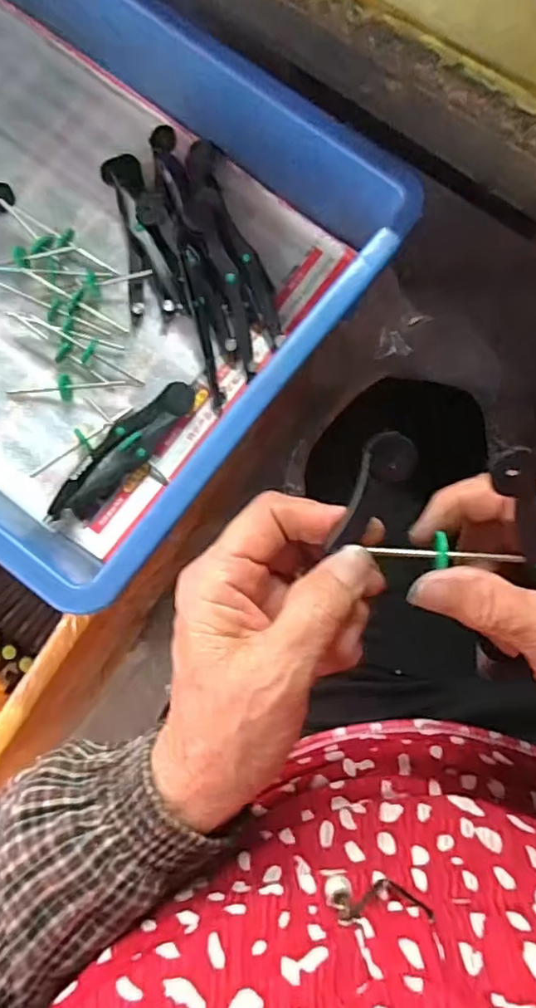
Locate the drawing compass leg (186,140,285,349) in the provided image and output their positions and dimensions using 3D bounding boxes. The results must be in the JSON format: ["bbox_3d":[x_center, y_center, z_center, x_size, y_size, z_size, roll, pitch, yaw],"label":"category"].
[{"bbox_3d":[-0.022,-0.168,0.373,0.023,0.015,0.144,-21,82,-4],"label":"drawing compass leg"}]

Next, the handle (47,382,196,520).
[{"bbox_3d":[-0.087,-0.033,0.357,0.026,0.012,0.107,42,83,5],"label":"handle"}]

